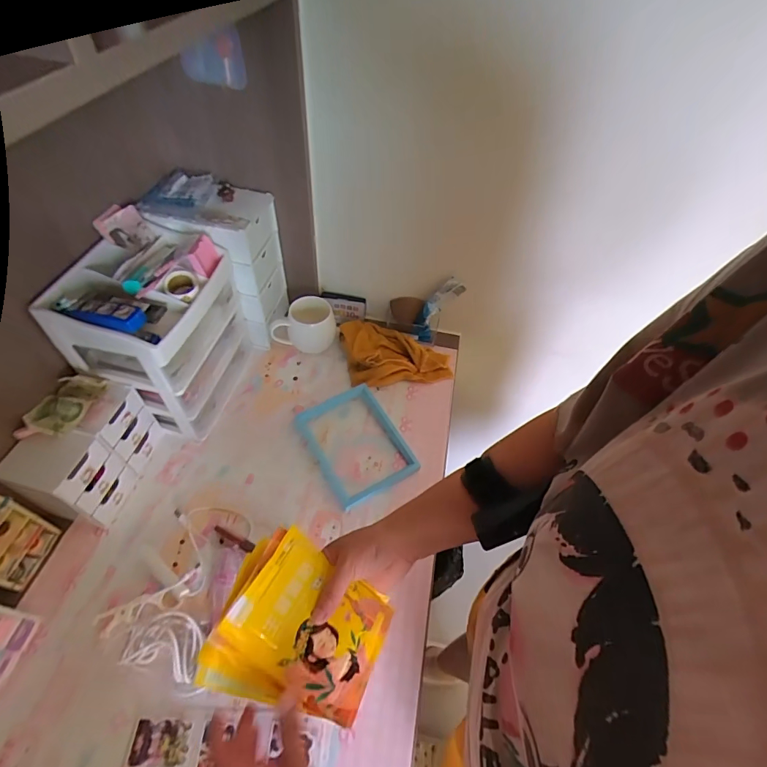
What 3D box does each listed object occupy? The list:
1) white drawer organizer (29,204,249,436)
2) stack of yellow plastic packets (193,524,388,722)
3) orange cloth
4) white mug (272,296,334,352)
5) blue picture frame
[{"bbox_3d":[-0.336,-0.081,0.642,0.168,0.242,0.227,8,52,1],"label":"white drawer organizer"},{"bbox_3d":[-0.086,0.255,0.429,0.171,0.031,0.146,41,47,-8],"label":"stack of yellow plastic packets"},{"bbox_3d":[0.025,-0.069,0.800,0.197,0.039,0.148,-7,53,-10],"label":"orange cloth"},{"bbox_3d":[-0.150,-0.112,0.790,0.117,0.087,0.075,6,52,0],"label":"white mug"},{"bbox_3d":[-0.046,0.093,0.694,0.142,0.014,0.194,-24,58,-22],"label":"blue picture frame"}]

